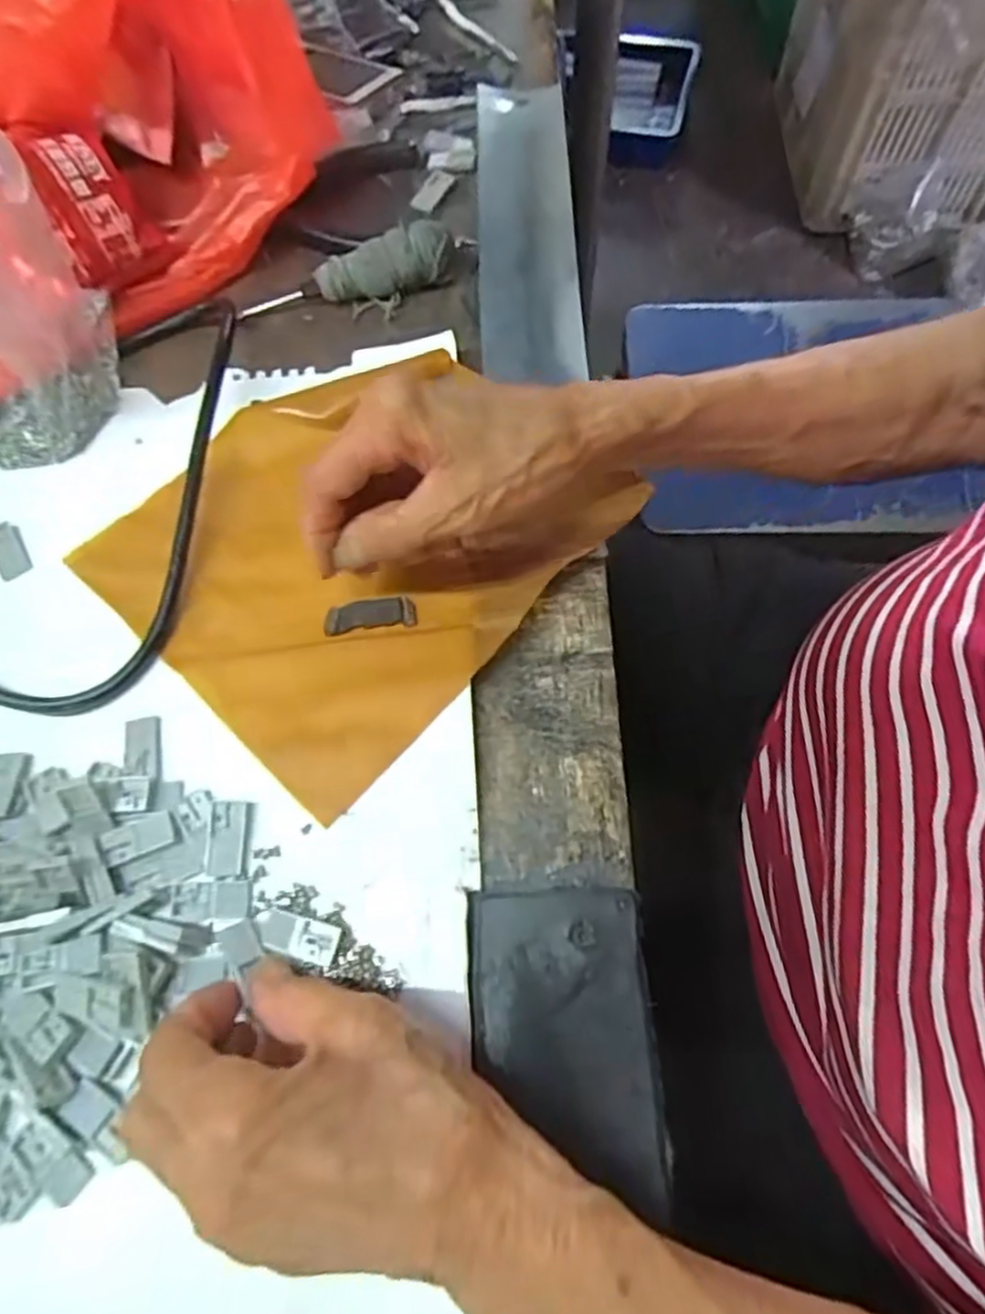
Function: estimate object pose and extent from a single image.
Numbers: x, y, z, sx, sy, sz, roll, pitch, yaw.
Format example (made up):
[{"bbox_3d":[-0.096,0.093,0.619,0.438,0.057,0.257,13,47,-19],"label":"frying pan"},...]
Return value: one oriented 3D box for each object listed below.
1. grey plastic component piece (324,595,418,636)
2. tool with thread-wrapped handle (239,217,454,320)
[{"bbox_3d":[-0.052,-0.018,0.315,0.039,0.004,0.016,-5,66,0],"label":"grey plastic component piece"},{"bbox_3d":[-0.075,-0.197,0.381,0.113,0.028,0.023,-16,67,-5],"label":"tool with thread-wrapped handle"}]

